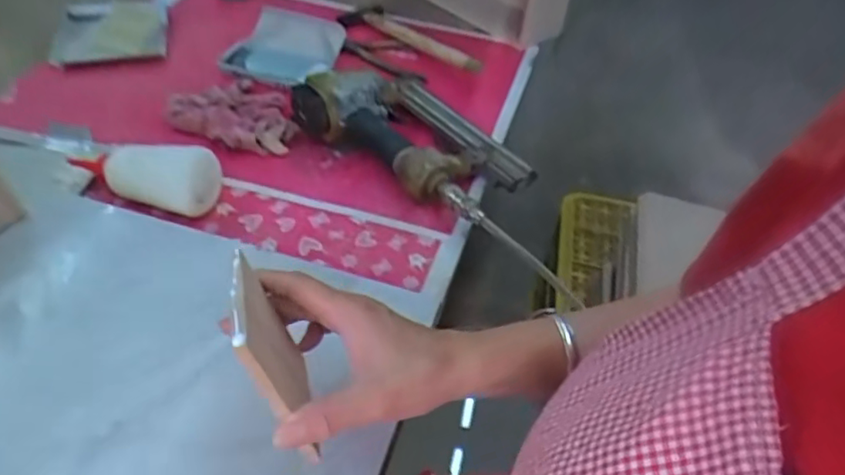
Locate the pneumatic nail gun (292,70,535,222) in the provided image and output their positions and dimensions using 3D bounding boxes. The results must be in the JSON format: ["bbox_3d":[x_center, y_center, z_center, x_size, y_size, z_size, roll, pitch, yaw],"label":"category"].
[{"bbox_3d":[-0.001,-0.121,0.657,0.249,0.066,0.143,33,50,24],"label":"pneumatic nail gun"}]

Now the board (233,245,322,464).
[{"bbox_3d":[-0.090,0.066,0.371,0.007,0.101,0.097,-24,34,-3],"label":"board"}]

